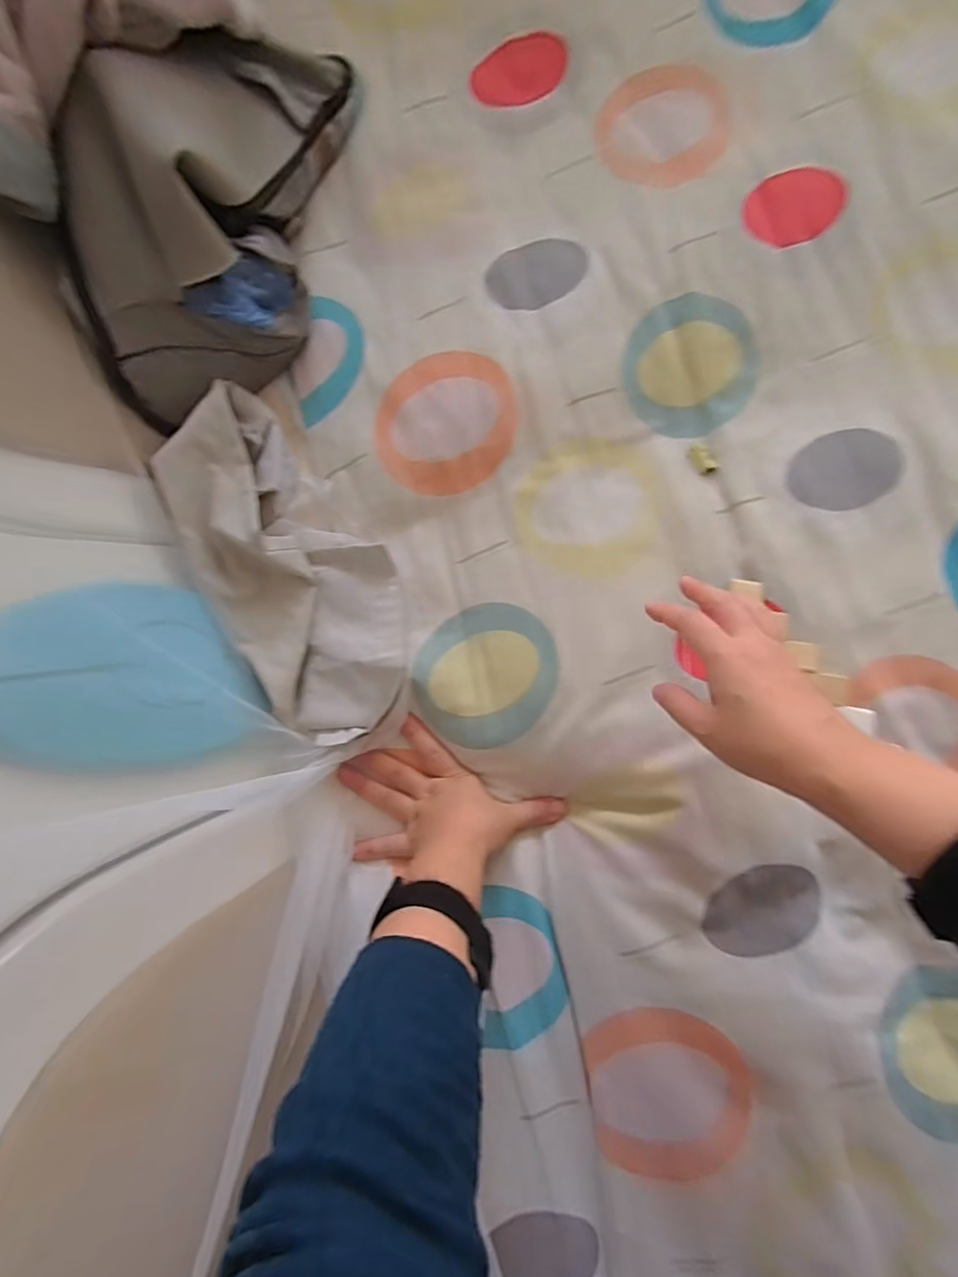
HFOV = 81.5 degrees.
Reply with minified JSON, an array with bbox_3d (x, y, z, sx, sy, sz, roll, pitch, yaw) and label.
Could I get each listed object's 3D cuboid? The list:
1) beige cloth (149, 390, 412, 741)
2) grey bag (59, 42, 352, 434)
[{"bbox_3d":[-0.157,-0.068,0.456,0.135,0.059,0.302,-31,83,-1],"label":"beige cloth"},{"bbox_3d":[-0.223,-0.352,0.446,0.167,0.121,0.344,6,84,4],"label":"grey bag"}]

